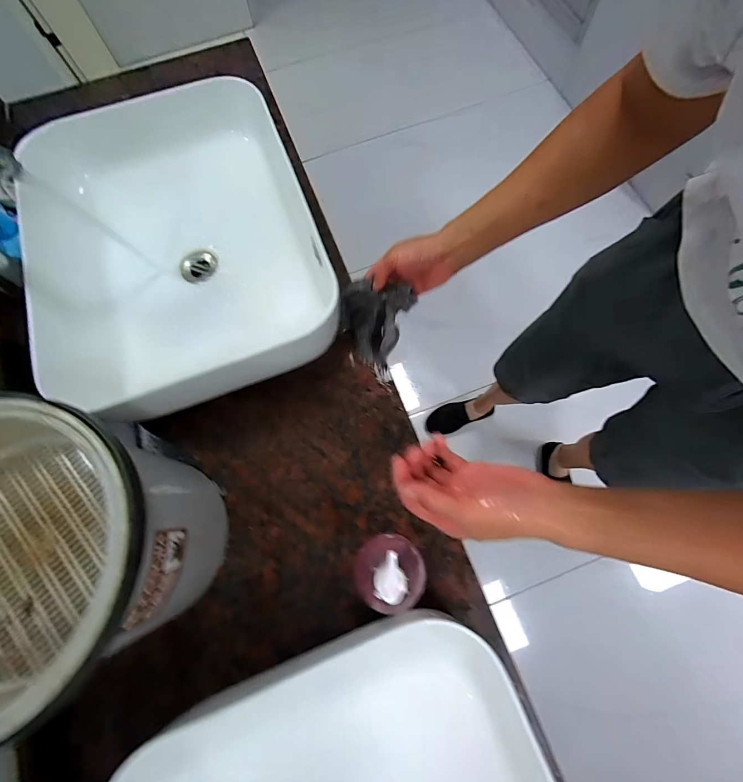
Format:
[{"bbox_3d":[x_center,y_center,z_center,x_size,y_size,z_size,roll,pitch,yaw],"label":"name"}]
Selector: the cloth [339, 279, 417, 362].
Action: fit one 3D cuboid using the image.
[{"bbox_3d":[0.007,-0.100,0.551,0.101,0.094,0.082,1,72,2],"label":"cloth"}]

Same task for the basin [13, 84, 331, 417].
[{"bbox_3d":[-0.299,-0.224,0.586,0.397,0.127,0.492,-21,73,-5],"label":"basin"}]

